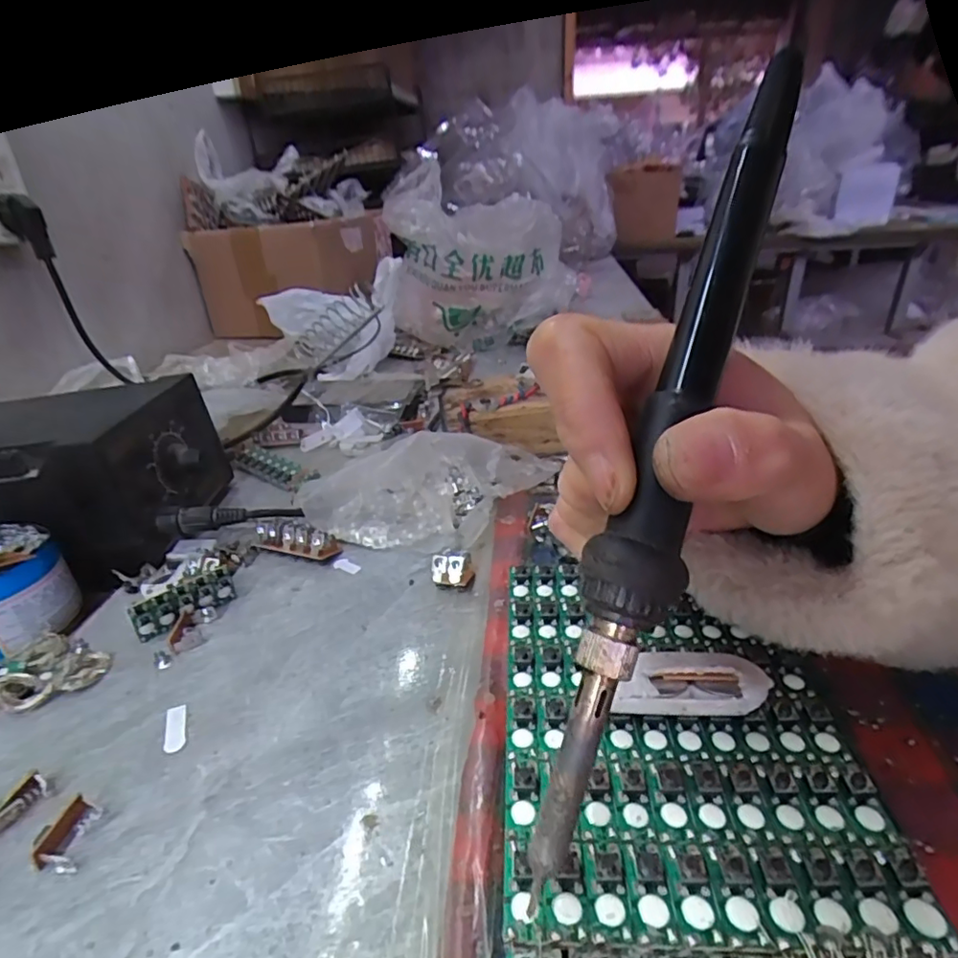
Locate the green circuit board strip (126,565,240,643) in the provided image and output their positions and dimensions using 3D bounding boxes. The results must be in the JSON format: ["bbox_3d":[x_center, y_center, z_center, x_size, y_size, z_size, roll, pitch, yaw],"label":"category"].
[{"bbox_3d":[-0.145,0.061,0.287,0.046,0.023,0.008,-23,34,-33],"label":"green circuit board strip"}]

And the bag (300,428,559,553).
[{"bbox_3d":[-0.034,0.001,0.355,0.153,0.051,0.072,1,29,8],"label":"bag"}]

